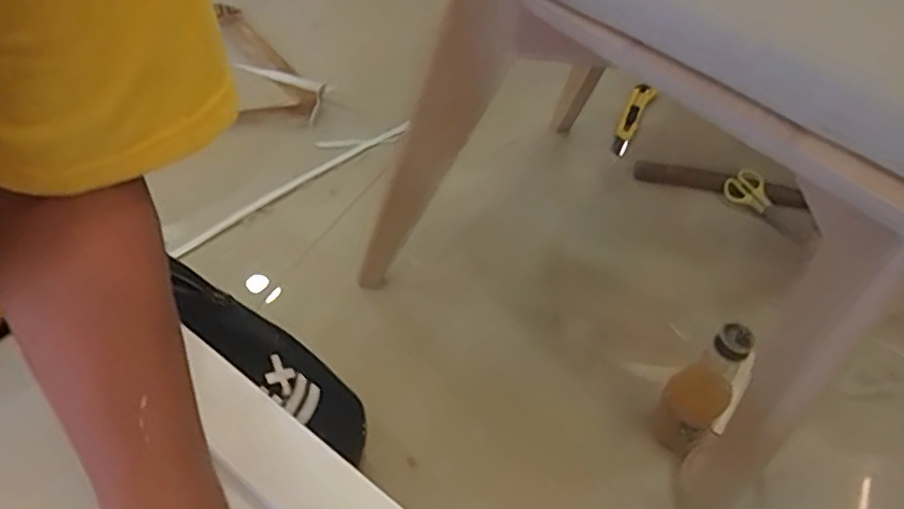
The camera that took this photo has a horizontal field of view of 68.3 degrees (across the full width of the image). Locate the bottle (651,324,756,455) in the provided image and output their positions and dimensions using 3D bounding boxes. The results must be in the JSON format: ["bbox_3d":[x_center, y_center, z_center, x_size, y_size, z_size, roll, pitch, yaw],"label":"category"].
[{"bbox_3d":[0.231,0.131,0.628,0.053,0.197,0.047,32,58,21],"label":"bottle"}]

